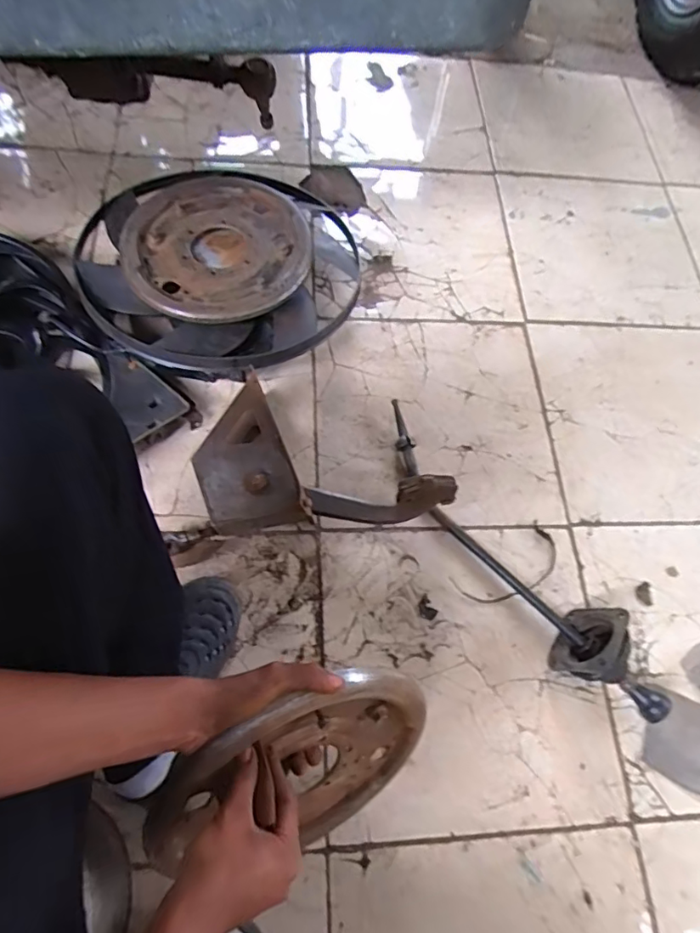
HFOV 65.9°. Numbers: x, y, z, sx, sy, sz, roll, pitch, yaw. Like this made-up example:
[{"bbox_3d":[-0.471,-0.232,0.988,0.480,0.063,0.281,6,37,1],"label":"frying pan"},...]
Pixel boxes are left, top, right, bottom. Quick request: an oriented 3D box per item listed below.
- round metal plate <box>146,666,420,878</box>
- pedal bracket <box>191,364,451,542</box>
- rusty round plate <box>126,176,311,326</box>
[{"bbox_3d":[-0.051,0.322,0.554,0.282,0.289,0.019,-21,42,-19],"label":"round metal plate"},{"bbox_3d":[-0.040,-0.020,0.815,0.365,0.110,0.226,-1,66,-6],"label":"pedal bracket"},{"bbox_3d":[-0.208,-0.358,0.869,0.290,0.042,0.280,2,66,-5],"label":"rusty round plate"}]

